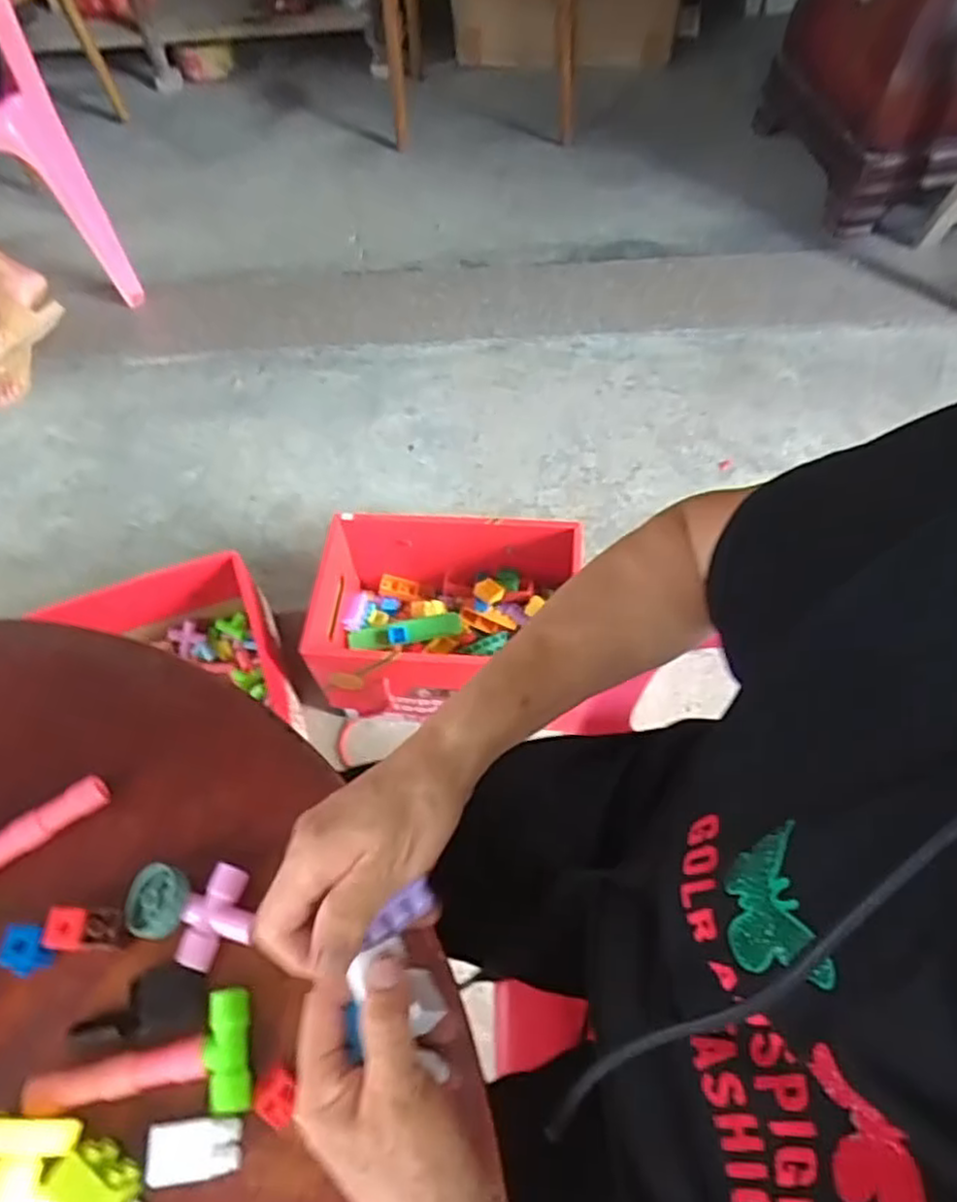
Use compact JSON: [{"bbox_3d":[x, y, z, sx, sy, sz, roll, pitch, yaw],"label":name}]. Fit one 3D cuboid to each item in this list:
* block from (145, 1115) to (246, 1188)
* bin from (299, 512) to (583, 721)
[{"bbox_3d":[-0.143,0.275,0.359,0.042,0.016,0.025,-6,58,0],"label":"block"},{"bbox_3d":[-0.053,0.030,1.034,0.367,0.179,0.246,3,58,6],"label":"bin"}]

